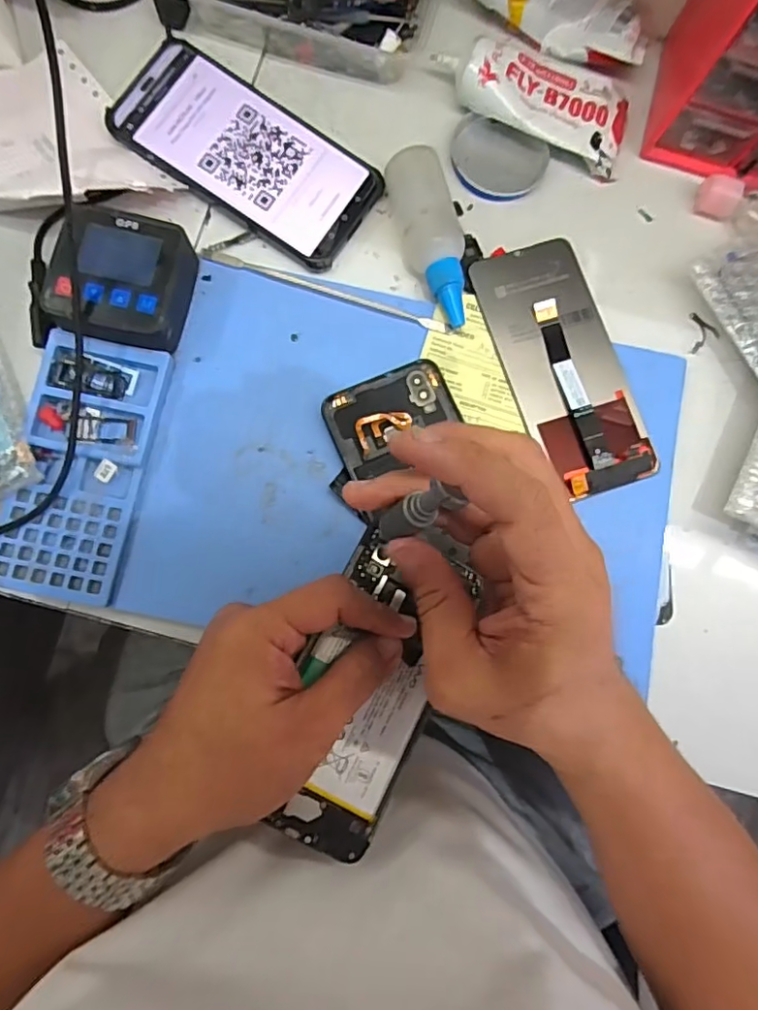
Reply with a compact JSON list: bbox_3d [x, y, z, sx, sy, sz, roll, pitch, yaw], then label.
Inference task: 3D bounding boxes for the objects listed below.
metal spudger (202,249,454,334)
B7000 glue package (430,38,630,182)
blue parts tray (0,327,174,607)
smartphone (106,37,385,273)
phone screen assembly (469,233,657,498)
[{"bbox_3d":[-0.033,-0.133,0.367,0.160,0.005,0.008,17,81,0],"label":"metal spudger"},{"bbox_3d":[0.103,-0.270,0.385,0.131,0.029,0.060,21,81,0],"label":"B7000 glue package"},{"bbox_3d":[-0.170,-0.022,0.336,0.068,0.016,0.148,12,81,-1],"label":"blue parts tray"},{"bbox_3d":[-0.084,-0.222,0.372,0.162,0.012,0.077,33,81,2],"label":"smartphone"},{"bbox_3d":[0.114,-0.087,0.364,0.070,0.007,0.159,-17,81,-5],"label":"phone screen assembly"}]

